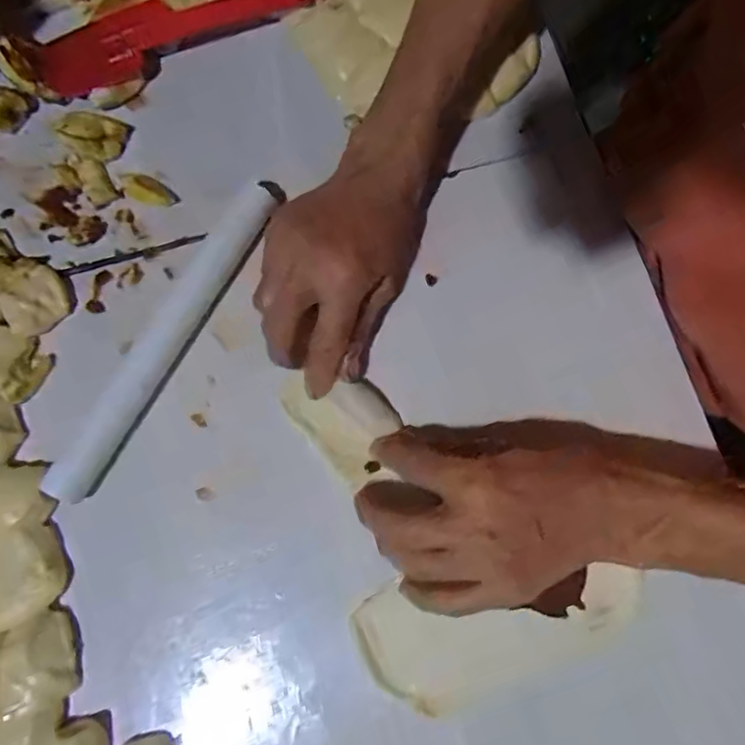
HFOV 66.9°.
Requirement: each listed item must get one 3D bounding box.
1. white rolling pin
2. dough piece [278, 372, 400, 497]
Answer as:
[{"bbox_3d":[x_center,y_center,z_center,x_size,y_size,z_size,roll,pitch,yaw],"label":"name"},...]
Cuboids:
[{"bbox_3d":[-0.134,-0.022,0.363,0.030,0.023,0.228,31,80,7],"label":"white rolling pin"},{"bbox_3d":[-0.018,0.028,0.355,0.052,0.007,0.081,-40,80,-7],"label":"dough piece"}]

